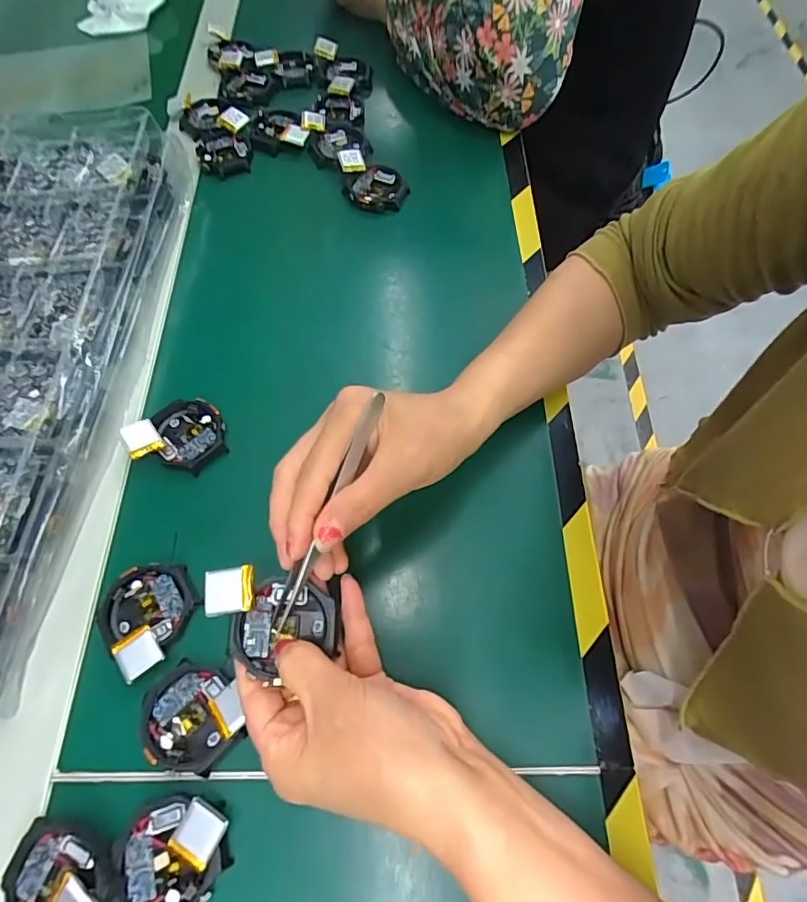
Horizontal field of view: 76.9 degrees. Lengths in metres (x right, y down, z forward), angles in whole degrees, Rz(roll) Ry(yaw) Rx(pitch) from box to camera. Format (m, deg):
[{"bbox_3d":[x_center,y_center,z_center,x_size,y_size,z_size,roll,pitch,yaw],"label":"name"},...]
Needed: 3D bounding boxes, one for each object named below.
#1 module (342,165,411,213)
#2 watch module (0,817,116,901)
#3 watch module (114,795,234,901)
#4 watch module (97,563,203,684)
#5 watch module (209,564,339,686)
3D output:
[{"bbox_3d":[-0.022,-0.226,0.443,0.046,0.012,0.051,32,69,15],"label":"module"},{"bbox_3d":[-0.159,0.200,0.232,0.051,0.013,0.043,14,65,7],"label":"watch module"},{"bbox_3d":[-0.108,0.191,0.240,0.052,0.012,0.047,-24,66,-10],"label":"watch module"},{"bbox_3d":[-0.145,0.091,0.290,0.054,0.015,0.052,39,71,17],"label":"watch module"},{"bbox_3d":[-0.065,0.084,0.248,0.065,0.018,0.045,8,65,5],"label":"watch module"}]

